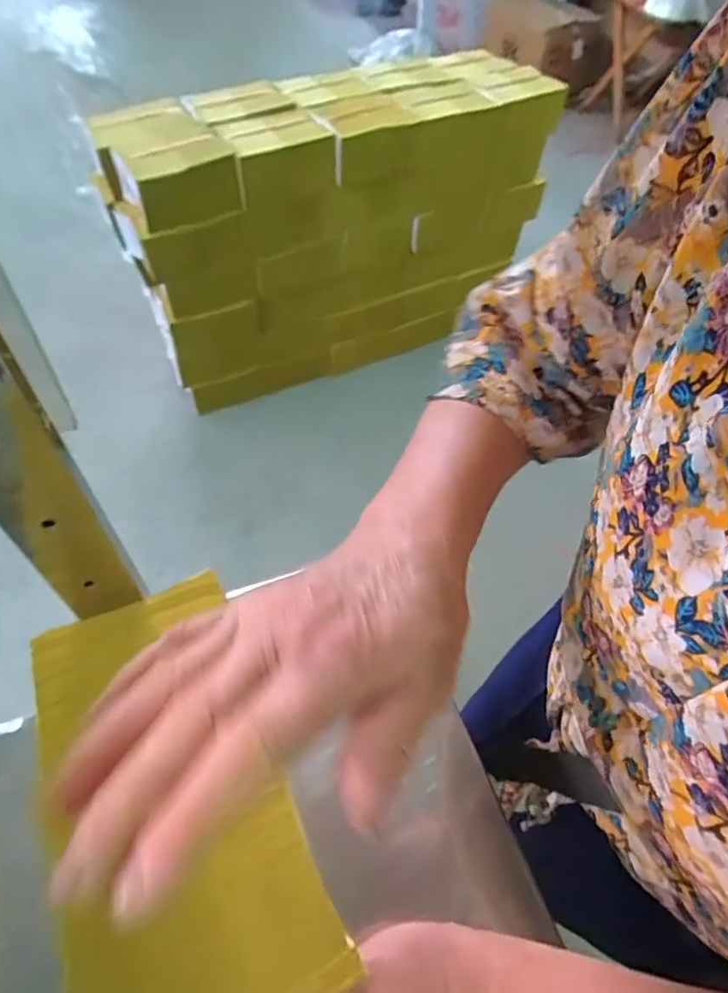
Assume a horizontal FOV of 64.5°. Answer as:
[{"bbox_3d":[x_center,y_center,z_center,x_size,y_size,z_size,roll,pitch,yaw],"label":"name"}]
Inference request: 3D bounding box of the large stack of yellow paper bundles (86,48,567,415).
[{"bbox_3d":[-0.031,-0.743,1.667,1.227,0.733,0.334,-27,60,-20],"label":"large stack of yellow paper bundles"}]

